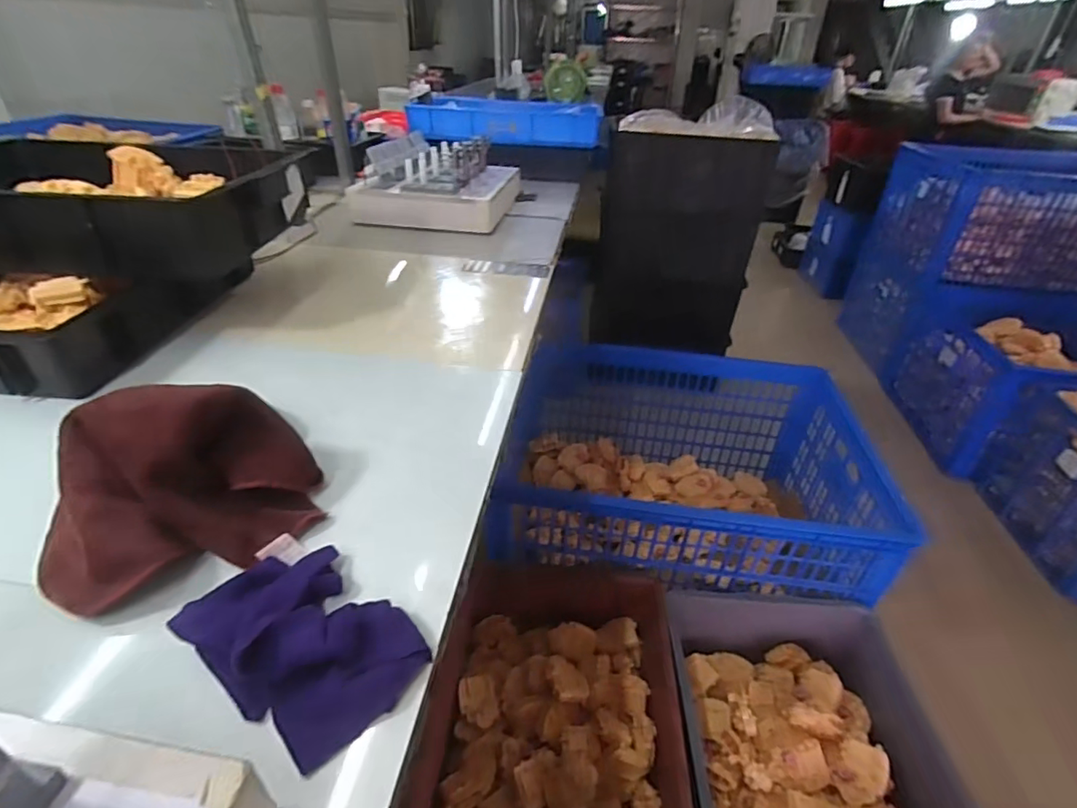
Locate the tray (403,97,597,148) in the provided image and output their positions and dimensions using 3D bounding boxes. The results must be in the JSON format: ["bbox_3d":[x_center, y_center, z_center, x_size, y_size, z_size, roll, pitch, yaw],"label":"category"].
[{"bbox_3d":[-0.092,-0.900,1.693,0.566,0.099,0.374,3,35,0],"label":"tray"}]

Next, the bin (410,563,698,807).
[{"bbox_3d":[0.030,0.549,0.940,0.402,0.173,0.553,3,35,0],"label":"bin"}]

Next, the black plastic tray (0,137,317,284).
[{"bbox_3d":[-0.594,-0.287,0.765,0.458,0.105,0.375,1,35,-3],"label":"black plastic tray"}]

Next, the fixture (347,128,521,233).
[{"bbox_3d":[-0.222,-0.517,1.248,0.314,0.133,0.367,5,35,3],"label":"fixture"}]

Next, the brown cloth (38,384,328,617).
[{"bbox_3d":[-0.291,0.064,0.442,0.194,0.105,0.135,-12,38,-20],"label":"brown cloth"}]

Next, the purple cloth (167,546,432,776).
[{"bbox_3d":[-0.165,0.159,0.380,0.158,0.034,0.107,26,41,30],"label":"purple cloth"}]

